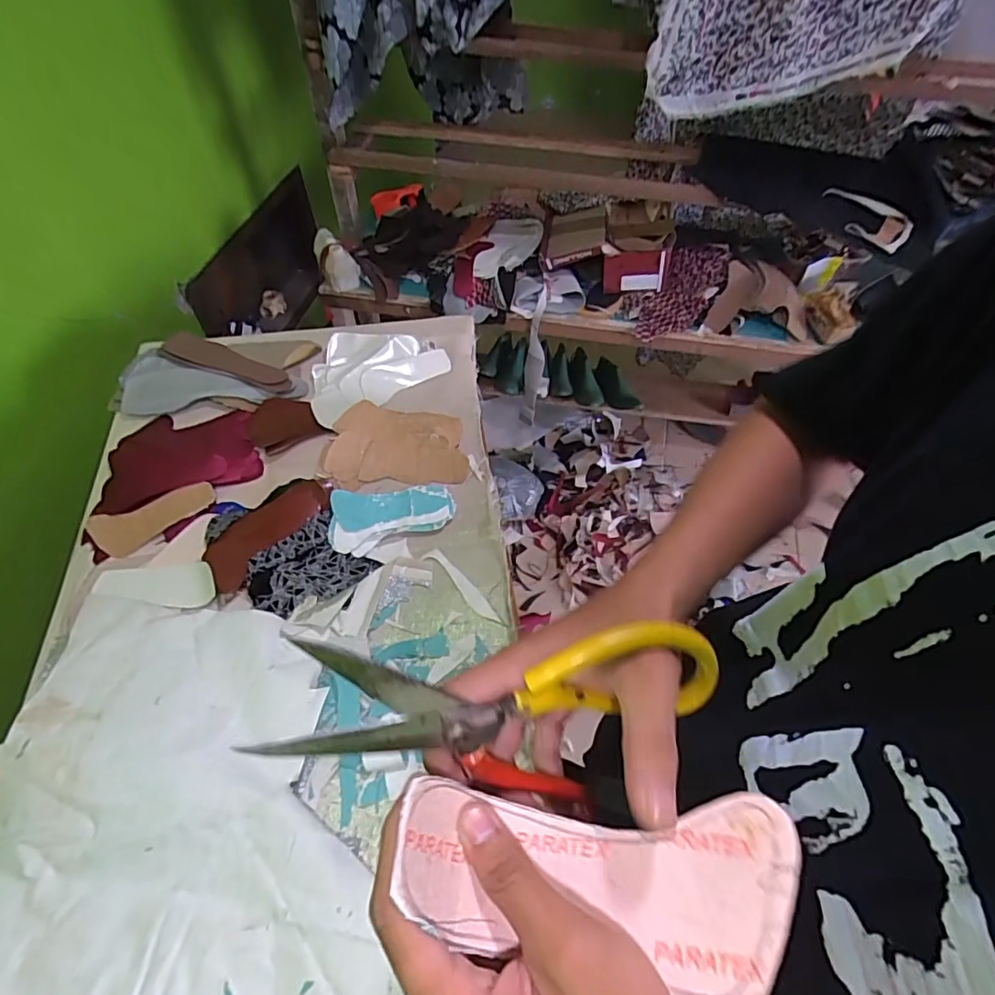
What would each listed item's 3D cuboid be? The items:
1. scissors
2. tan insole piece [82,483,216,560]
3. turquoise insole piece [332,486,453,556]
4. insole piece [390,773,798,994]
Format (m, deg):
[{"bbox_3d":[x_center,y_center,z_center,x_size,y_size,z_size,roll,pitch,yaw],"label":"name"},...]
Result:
[{"bbox_3d":[0.007,0.103,0.255,0.197,0.103,0.051,7,52,-19],"label":"scissors"},{"bbox_3d":[-0.502,0.025,0.815,0.167,0.030,0.068,-27,58,-17],"label":"tan insole piece"},{"bbox_3d":[-0.151,0.026,0.802,0.173,0.028,0.090,-9,54,-5],"label":"turquoise insole piece"},{"bbox_3d":[0.036,0.146,0.210,0.141,0.036,0.064,5,54,2],"label":"insole piece"}]

